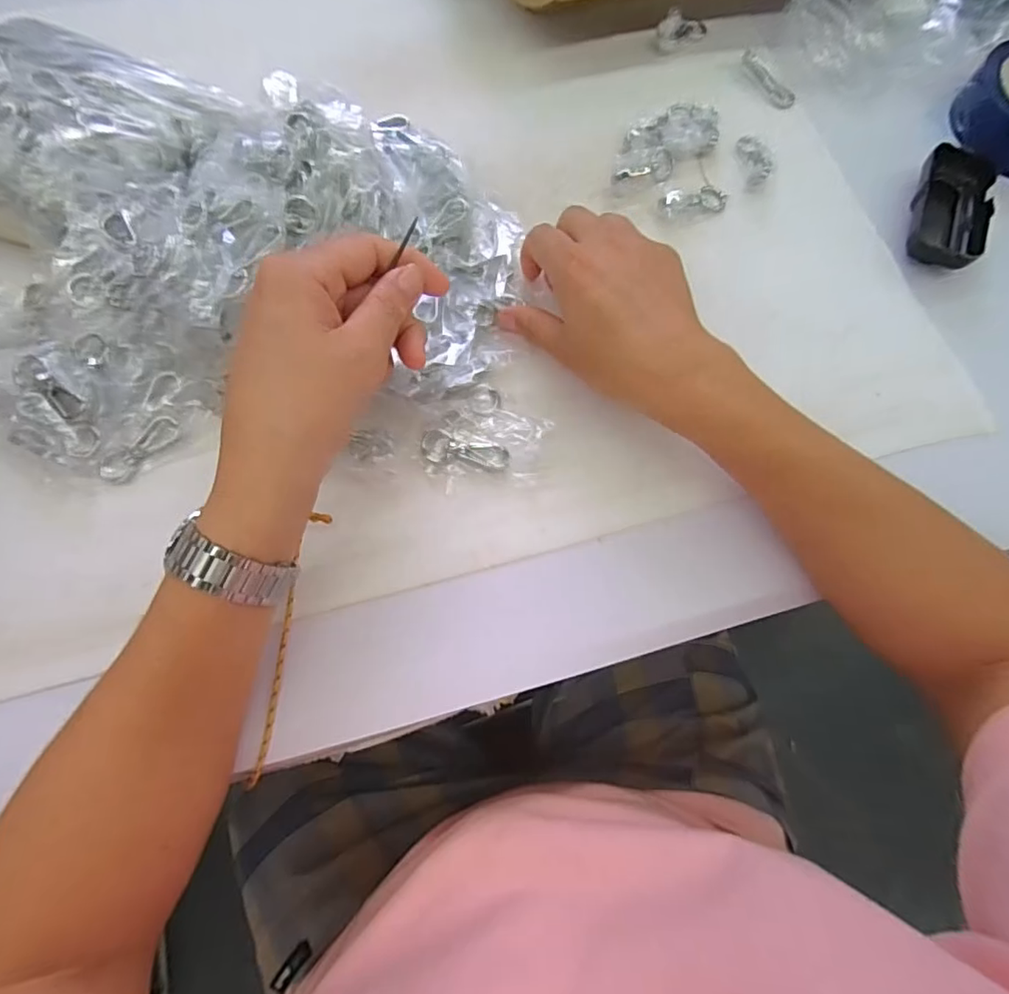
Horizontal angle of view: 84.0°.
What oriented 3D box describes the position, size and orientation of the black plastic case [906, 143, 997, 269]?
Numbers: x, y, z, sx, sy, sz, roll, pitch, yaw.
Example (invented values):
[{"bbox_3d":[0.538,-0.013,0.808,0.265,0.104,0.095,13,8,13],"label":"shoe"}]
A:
[{"bbox_3d":[0.350,-0.229,0.440,0.053,0.023,0.102,23,72,5],"label":"black plastic case"}]

